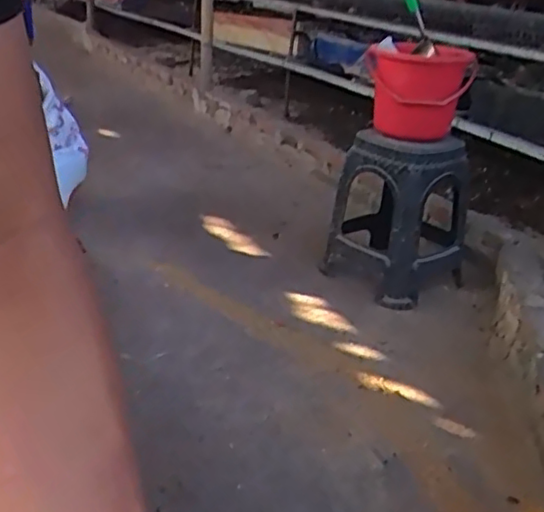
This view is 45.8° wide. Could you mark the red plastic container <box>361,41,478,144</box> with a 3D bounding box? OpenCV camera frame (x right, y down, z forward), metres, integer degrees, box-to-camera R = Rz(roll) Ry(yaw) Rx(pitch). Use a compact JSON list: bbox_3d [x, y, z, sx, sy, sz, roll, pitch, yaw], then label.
[{"bbox_3d":[0.422,-0.488,1.880,0.297,0.252,0.307,11,25,14],"label":"red plastic container"}]

